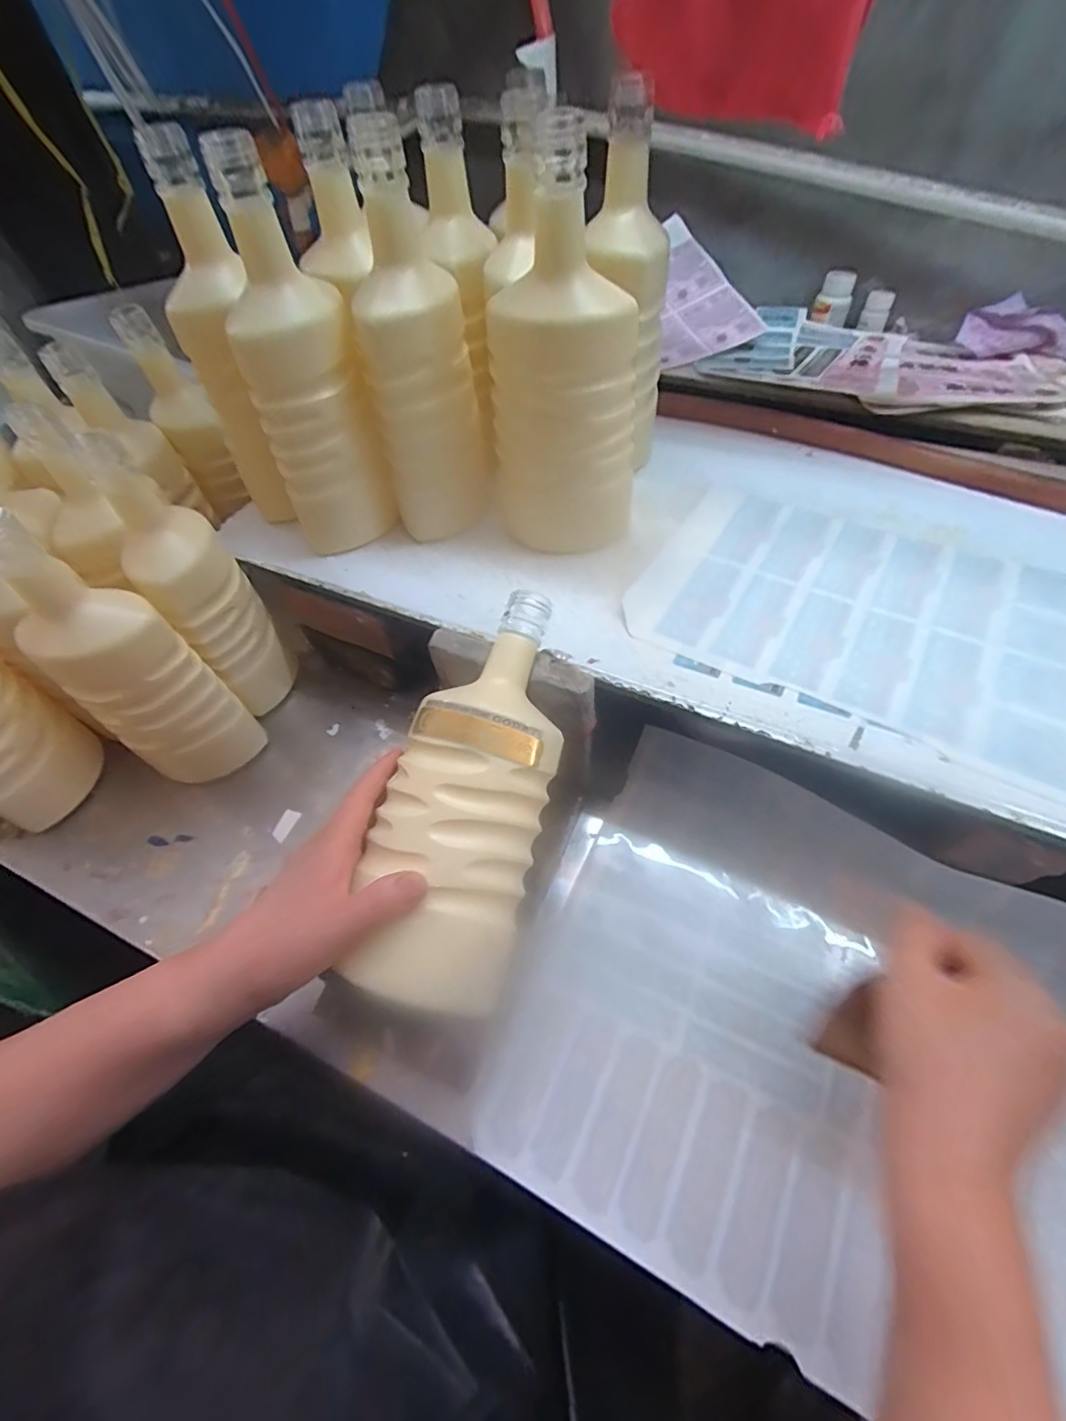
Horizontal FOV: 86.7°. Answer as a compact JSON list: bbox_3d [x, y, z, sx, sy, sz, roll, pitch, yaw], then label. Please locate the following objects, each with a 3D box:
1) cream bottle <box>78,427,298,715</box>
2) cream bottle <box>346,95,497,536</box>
[{"bbox_3d":[-0.272,-0.099,0.467,0.066,0.240,0.073,-34,62,-15],"label":"cream bottle"},{"bbox_3d":[-0.085,-0.265,0.421,0.076,0.236,0.103,-8,58,0],"label":"cream bottle"}]

